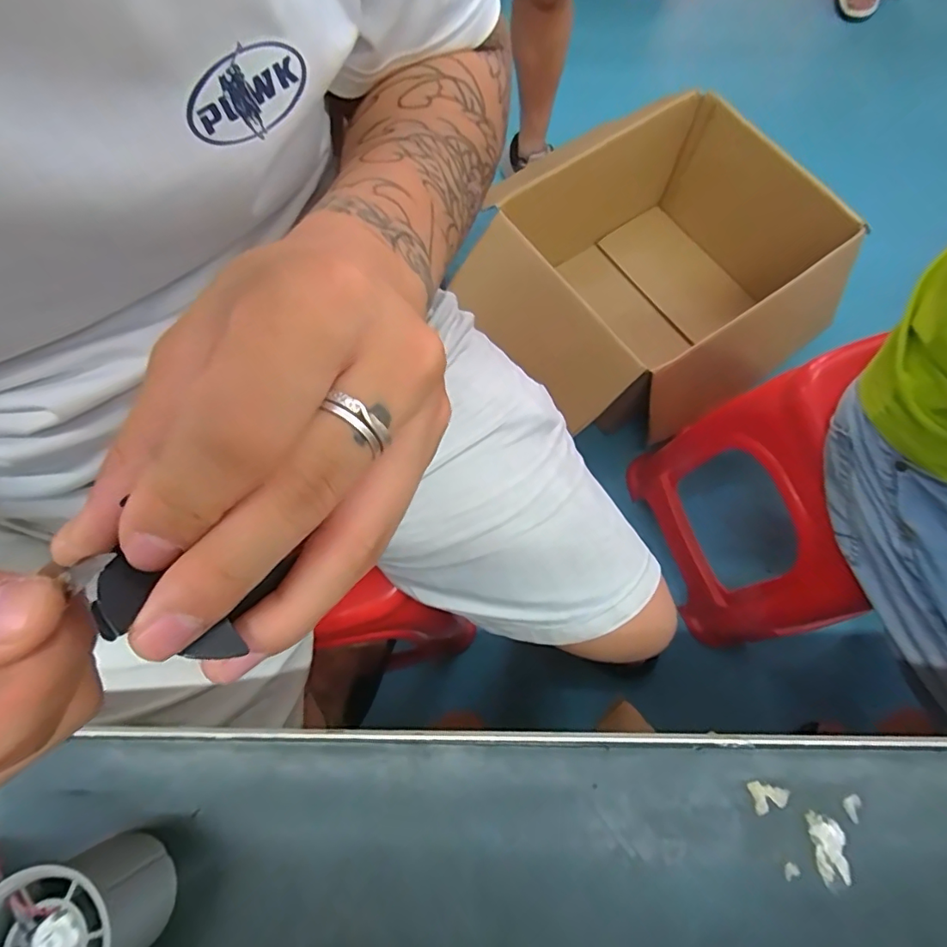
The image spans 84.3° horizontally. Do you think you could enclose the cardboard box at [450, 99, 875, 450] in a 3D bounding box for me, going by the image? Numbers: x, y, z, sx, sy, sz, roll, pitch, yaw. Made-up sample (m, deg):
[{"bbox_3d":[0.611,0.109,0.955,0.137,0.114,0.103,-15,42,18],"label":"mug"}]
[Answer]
[{"bbox_3d":[0.365,-0.402,1.080,0.556,0.334,0.535,-34,75,-10],"label":"cardboard box"}]

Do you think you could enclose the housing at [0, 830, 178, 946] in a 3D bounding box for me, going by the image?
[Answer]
[{"bbox_3d":[-0.159,0.183,0.214,0.056,0.060,0.054,0,73,0],"label":"housing"}]

